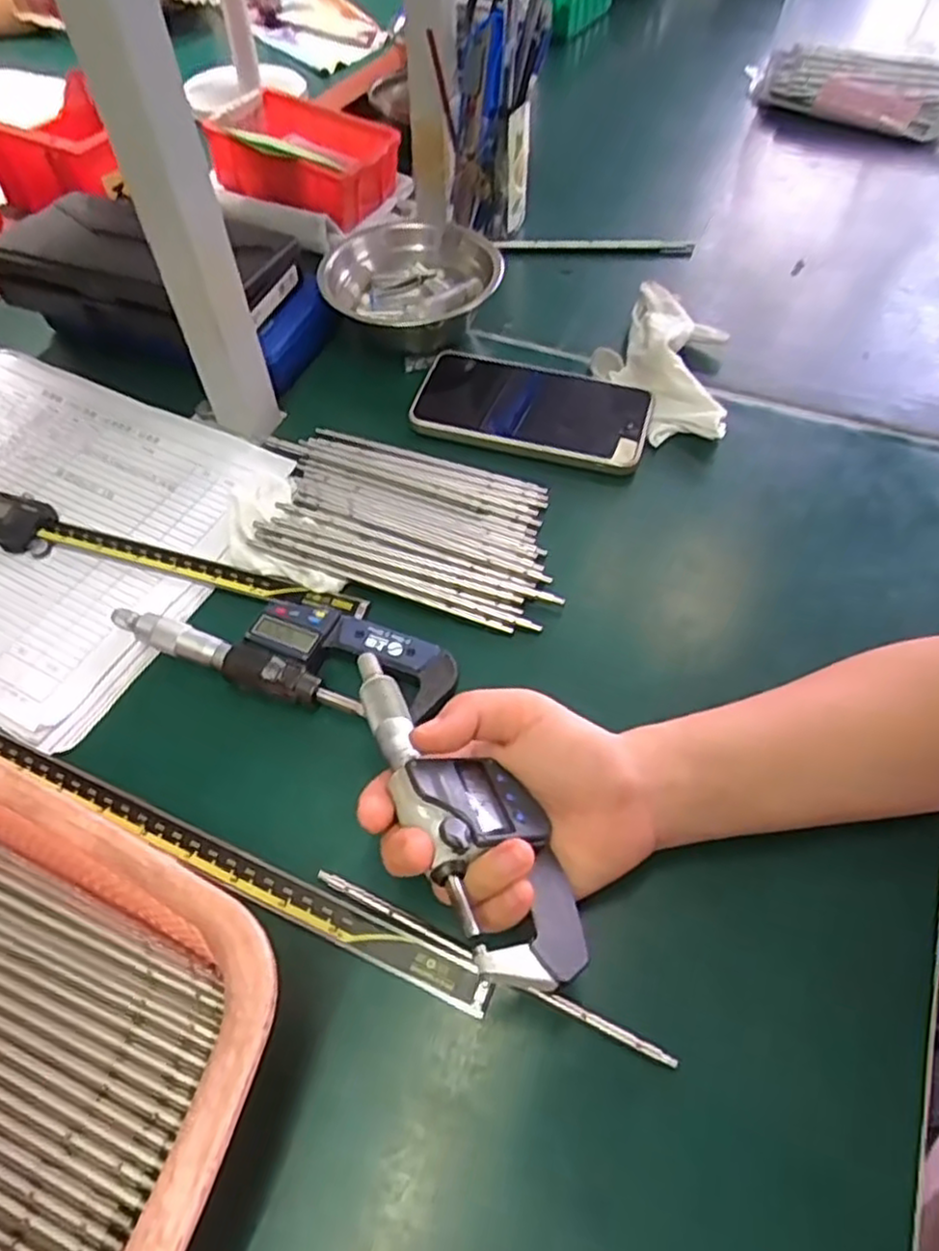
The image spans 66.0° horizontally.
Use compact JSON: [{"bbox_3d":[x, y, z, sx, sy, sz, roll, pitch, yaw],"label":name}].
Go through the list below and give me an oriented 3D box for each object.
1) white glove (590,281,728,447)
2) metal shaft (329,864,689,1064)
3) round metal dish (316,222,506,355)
[{"bbox_3d":[0.138,-0.196,0.518,0.089,0.035,0.157,11,56,8],"label":"white glove"},{"bbox_3d":[0.006,0.141,0.303,0.162,0.010,0.005,22,58,15],"label":"metal shaft"},{"bbox_3d":[-0.042,-0.248,0.543,0.109,0.054,0.117,0,55,1],"label":"round metal dish"}]

